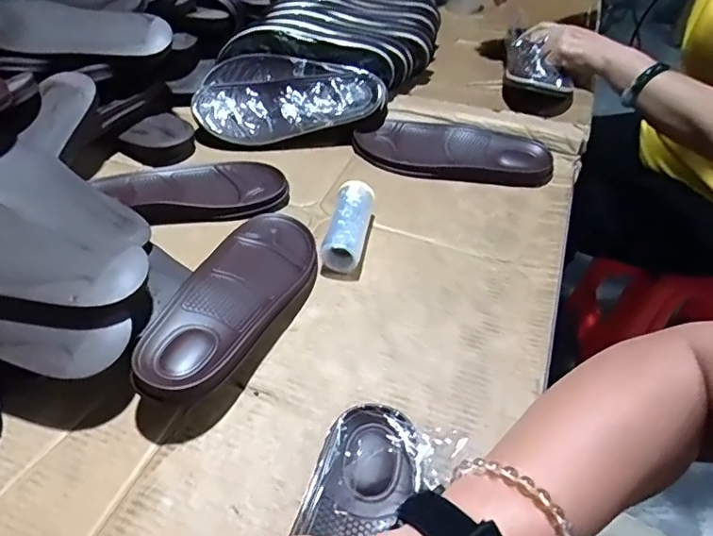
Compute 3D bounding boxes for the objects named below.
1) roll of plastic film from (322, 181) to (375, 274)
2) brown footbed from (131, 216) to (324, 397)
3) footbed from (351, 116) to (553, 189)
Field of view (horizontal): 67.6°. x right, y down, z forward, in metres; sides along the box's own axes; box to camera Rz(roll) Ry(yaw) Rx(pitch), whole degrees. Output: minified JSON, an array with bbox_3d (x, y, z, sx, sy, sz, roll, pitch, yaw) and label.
[{"bbox_3d":[-0.007,-0.046,0.567,0.037,0.041,0.106,5,44,8],"label":"roll of plastic film"},{"bbox_3d":[-0.109,0.023,0.492,0.095,0.053,0.248,11,45,14],"label":"brown footbed"},{"bbox_3d":[0.123,-0.154,0.694,0.248,0.030,0.105,10,45,13],"label":"footbed"}]

